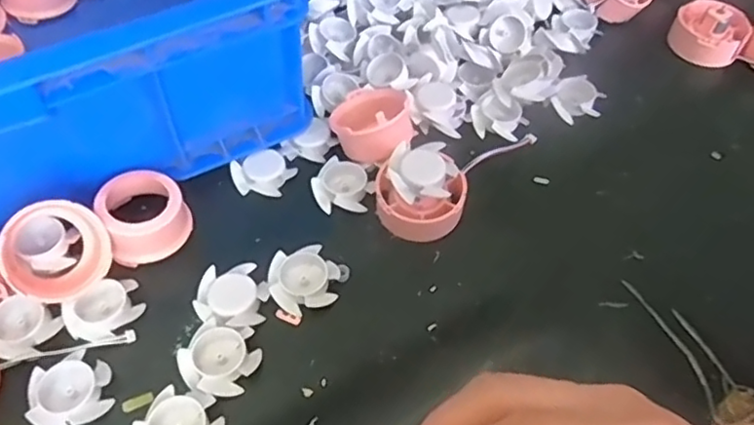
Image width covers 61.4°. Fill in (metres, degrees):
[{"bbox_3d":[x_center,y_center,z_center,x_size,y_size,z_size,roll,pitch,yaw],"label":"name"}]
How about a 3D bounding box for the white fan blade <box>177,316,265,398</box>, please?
[{"bbox_3d":[-0.083,0.077,0.334,0.038,0.011,0.038,13,54,7],"label":"white fan blade"}]

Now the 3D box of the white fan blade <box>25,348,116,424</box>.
[{"bbox_3d":[-0.154,0.091,0.321,0.037,0.009,0.037,1,54,-2],"label":"white fan blade"}]

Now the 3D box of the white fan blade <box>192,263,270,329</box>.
[{"bbox_3d":[-0.080,0.047,0.356,0.038,0.010,0.037,10,54,5],"label":"white fan blade"}]

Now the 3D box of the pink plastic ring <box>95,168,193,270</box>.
[{"bbox_3d":[-0.135,0.001,0.373,0.046,0.028,0.045,1,54,-2],"label":"pink plastic ring"}]

